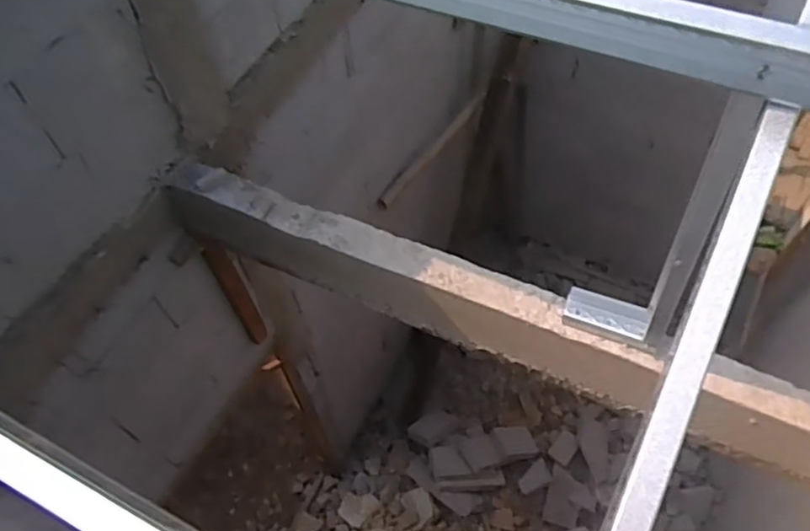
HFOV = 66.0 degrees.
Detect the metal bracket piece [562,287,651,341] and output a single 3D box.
[{"bbox_3d":[0.414,0.098,1.292,0.159,0.014,0.091,16,59,12],"label":"metal bracket piece"}]

